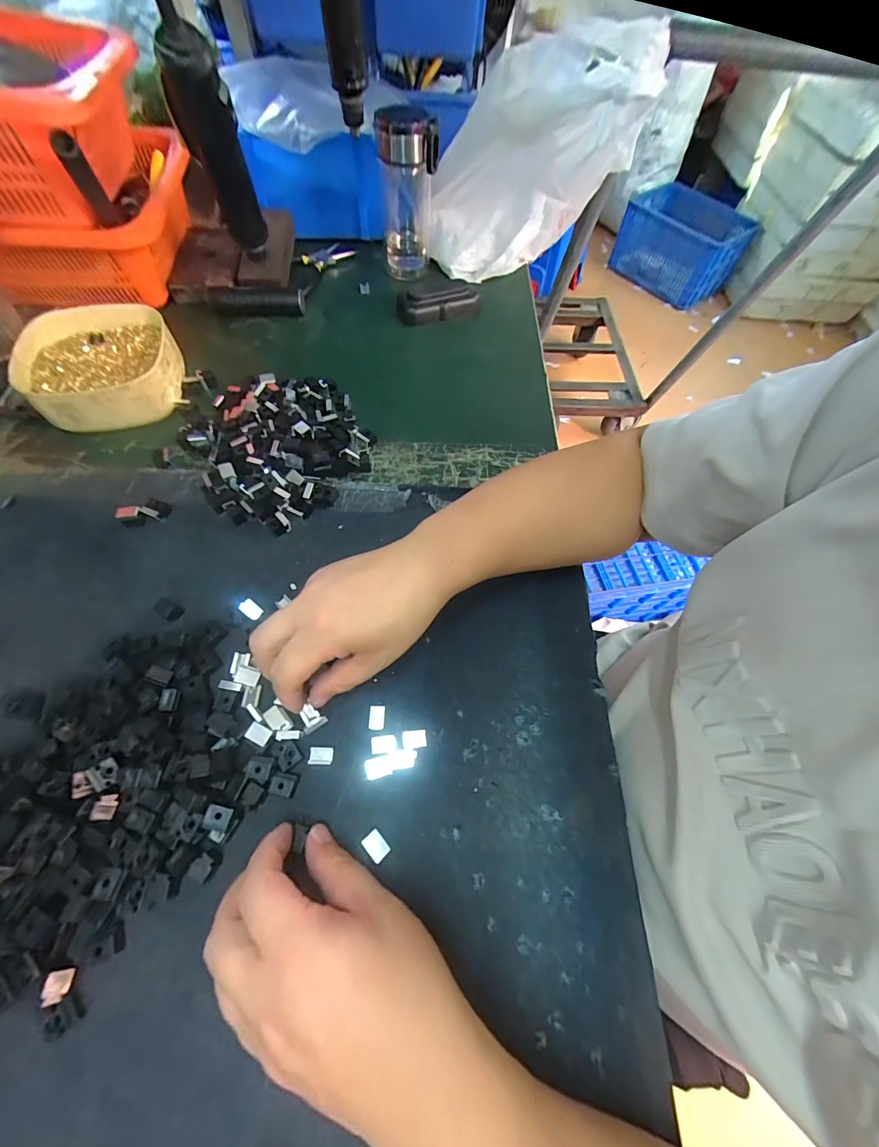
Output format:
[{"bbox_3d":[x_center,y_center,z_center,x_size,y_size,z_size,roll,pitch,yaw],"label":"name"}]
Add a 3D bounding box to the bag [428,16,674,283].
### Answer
[{"bbox_3d":[0.107,-0.490,0.494,0.226,0.206,0.151,14,63,4],"label":"bag"}]

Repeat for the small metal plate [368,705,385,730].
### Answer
[{"bbox_3d":[-0.047,0.107,0.301,0.012,0.004,0.017,2,63,-2],"label":"small metal plate"}]

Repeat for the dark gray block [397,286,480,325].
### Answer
[{"bbox_3d":[0.001,-0.347,0.524,0.105,0.025,0.037,-20,66,-13],"label":"dark gray block"}]

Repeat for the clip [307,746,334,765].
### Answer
[{"bbox_3d":[-0.084,0.129,0.288,0.016,0.004,0.012,3,62,-2],"label":"clip"}]

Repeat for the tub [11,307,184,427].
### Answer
[{"bbox_3d":[-0.361,-0.227,0.438,0.147,0.042,0.154,1,63,-3],"label":"tub"}]

